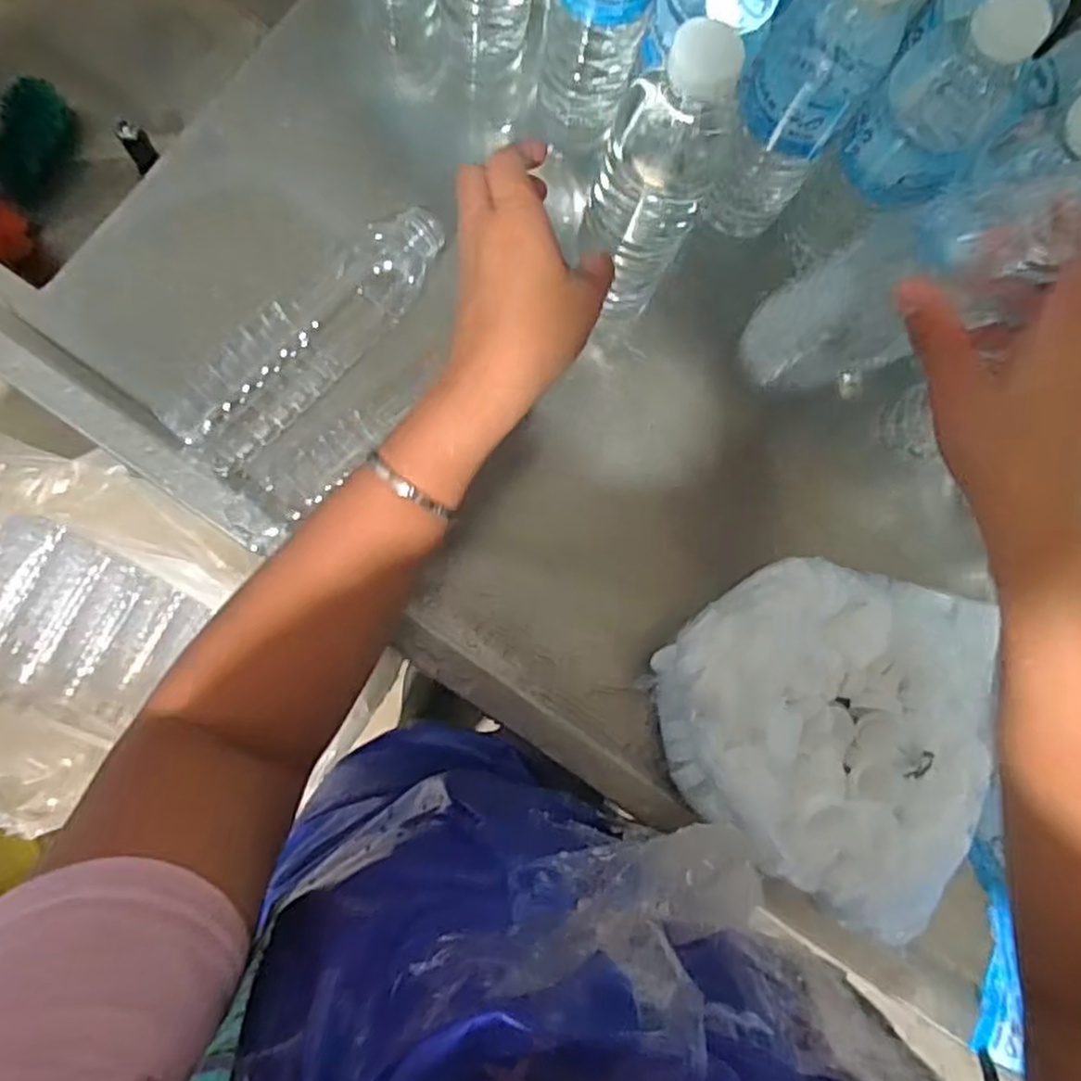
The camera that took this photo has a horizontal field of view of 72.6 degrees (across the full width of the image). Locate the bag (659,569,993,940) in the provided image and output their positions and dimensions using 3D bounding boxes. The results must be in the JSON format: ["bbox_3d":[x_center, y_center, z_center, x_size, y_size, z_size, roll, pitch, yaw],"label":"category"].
[{"bbox_3d":[0.171,0.118,0.458,0.212,0.072,0.210,19,82,-4],"label":"bag"}]

